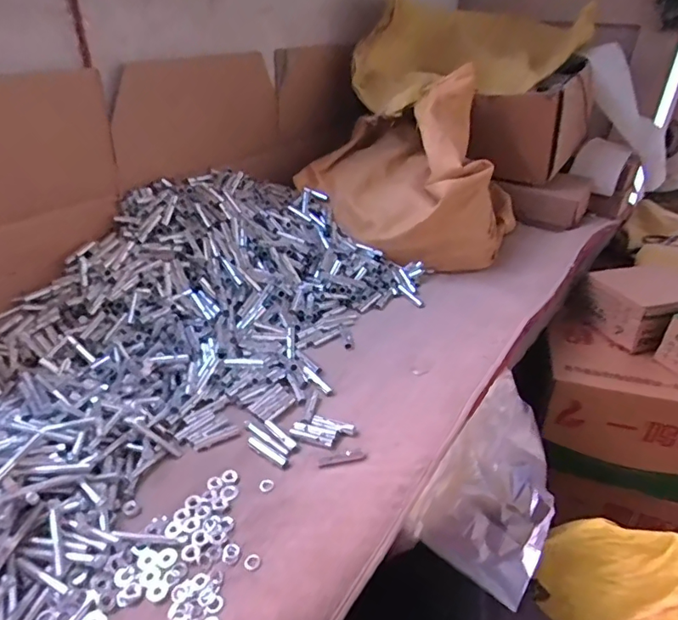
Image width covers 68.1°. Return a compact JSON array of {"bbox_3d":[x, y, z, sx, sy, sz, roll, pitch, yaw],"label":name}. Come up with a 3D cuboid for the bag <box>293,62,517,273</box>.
[{"bbox_3d":[0.121,-0.223,0.833,0.302,0.245,0.278,25,39,31],"label":"bag"}]

